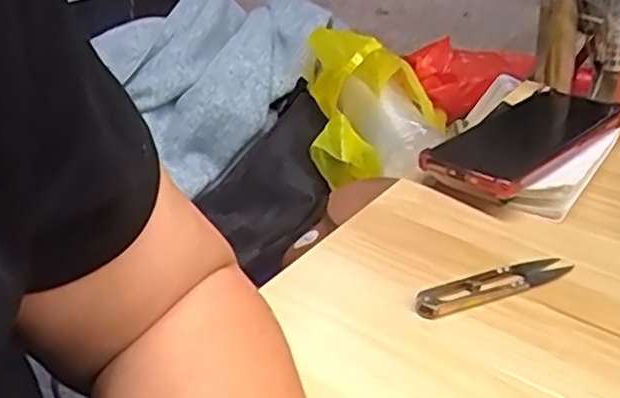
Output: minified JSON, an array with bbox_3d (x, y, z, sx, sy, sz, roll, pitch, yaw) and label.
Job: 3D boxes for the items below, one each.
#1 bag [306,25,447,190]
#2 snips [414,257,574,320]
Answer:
[{"bbox_3d":[0.071,-0.096,0.699,0.140,0.124,0.176,-2,34,1],"label":"bag"},{"bbox_3d":[0.110,0.050,0.423,0.103,0.009,0.023,-12,34,-17],"label":"snips"}]

